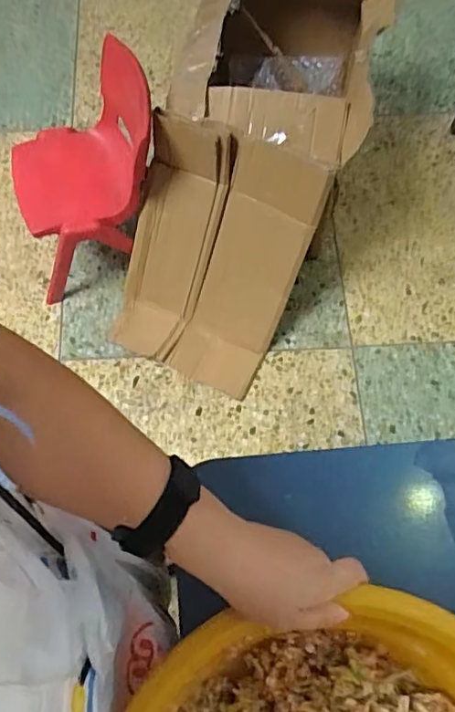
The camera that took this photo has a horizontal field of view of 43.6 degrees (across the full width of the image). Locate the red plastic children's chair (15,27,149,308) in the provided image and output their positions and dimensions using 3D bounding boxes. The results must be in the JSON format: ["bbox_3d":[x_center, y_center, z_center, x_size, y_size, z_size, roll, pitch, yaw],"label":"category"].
[{"bbox_3d":[-0.339,-0.416,1.373,0.359,0.498,0.297,-10,69,-3],"label":"red plastic children's chair"}]

